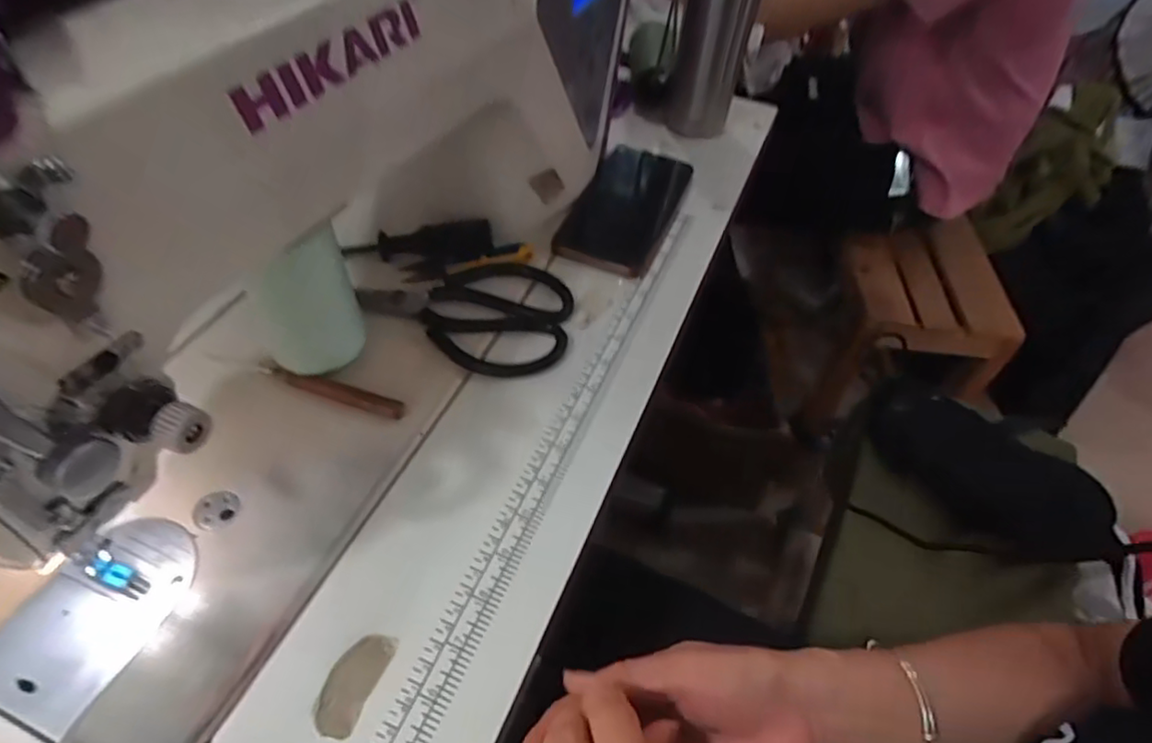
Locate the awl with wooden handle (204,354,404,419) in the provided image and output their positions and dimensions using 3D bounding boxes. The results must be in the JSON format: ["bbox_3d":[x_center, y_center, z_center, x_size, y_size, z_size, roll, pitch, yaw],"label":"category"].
[{"bbox_3d":[-0.170,0.007,0.400,0.135,0.011,0.011,16,51,10],"label":"awl with wooden handle"}]

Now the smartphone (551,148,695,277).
[{"bbox_3d":[0.041,-0.141,0.541,0.077,0.012,0.158,18,51,12],"label":"smartphone"}]

